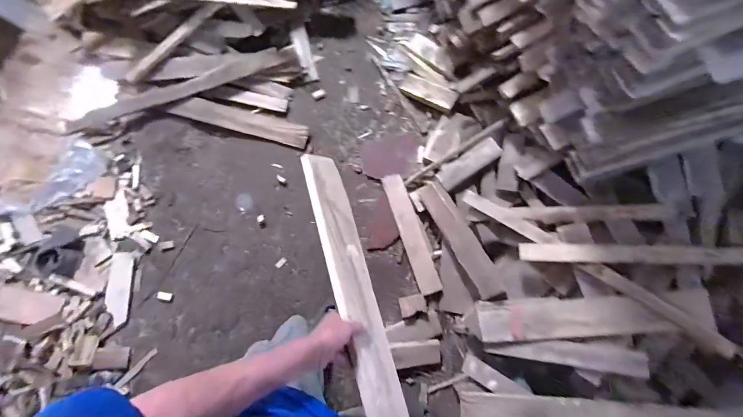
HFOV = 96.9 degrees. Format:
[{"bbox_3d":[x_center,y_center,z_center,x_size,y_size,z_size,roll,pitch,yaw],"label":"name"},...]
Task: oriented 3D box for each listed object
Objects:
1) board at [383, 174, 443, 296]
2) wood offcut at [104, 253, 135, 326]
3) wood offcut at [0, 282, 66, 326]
[{"bbox_3d":[0.172,0.097,1.414,0.104,0.048,0.540,-17,79,-5],"label":"board"},{"bbox_3d":[-1.082,0.341,1.412,0.096,0.019,0.297,0,78,-1],"label":"wood offcut"},{"bbox_3d":[-1.432,0.376,1.307,0.316,0.026,0.126,21,60,-14],"label":"wood offcut"}]

